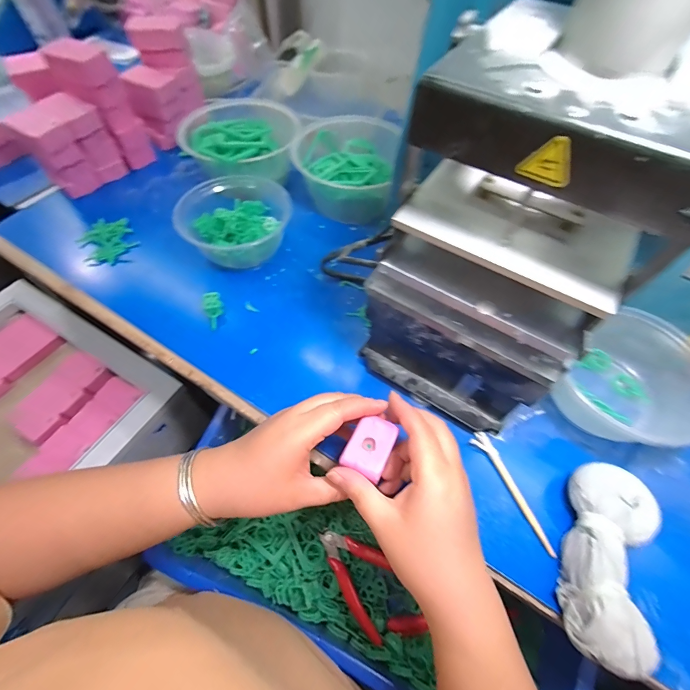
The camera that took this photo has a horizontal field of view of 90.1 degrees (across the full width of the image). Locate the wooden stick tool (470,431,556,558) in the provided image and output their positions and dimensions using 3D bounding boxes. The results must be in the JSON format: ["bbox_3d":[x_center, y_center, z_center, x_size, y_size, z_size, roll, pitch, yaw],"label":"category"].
[{"bbox_3d":[0.147,0.128,0.305,0.017,0.004,0.107,-21,61,-14],"label":"wooden stick tool"}]

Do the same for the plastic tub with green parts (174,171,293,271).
[{"bbox_3d":[-0.137,-0.163,0.436,0.123,0.049,0.128,1,59,-1],"label":"plastic tub with green parts"}]

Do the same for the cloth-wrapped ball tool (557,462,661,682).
[{"bbox_3d":[0.201,0.163,0.264,0.054,0.039,0.134,19,60,10],"label":"cloth-wrapped ball tool"}]

